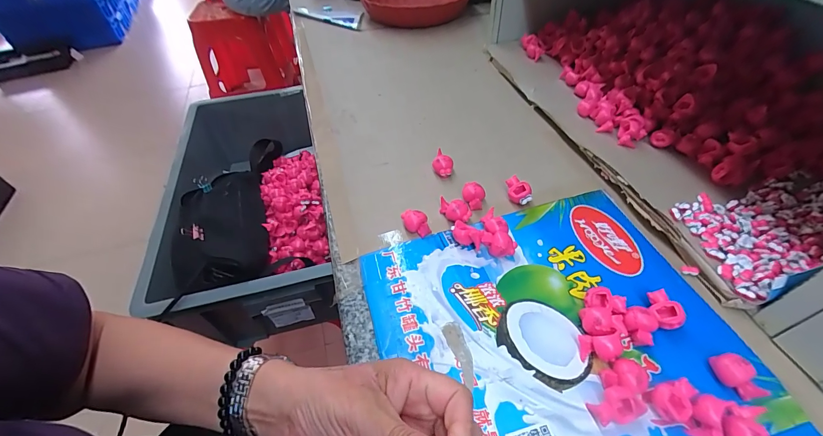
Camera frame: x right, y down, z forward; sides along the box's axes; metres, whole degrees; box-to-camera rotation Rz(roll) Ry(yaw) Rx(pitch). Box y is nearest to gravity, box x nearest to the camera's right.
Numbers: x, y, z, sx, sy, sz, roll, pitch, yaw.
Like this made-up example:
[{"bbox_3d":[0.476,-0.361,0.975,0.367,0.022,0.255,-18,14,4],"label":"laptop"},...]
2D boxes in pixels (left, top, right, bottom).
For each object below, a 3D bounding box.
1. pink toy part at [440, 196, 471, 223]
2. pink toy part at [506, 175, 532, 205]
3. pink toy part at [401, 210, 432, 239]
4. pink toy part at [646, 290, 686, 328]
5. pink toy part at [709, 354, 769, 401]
[{"bbox_3d":[0.046,-0.007,0.394,0.037,0.023,0.019,20,54,20],"label":"pink toy part"},{"bbox_3d":[0.125,-0.029,0.411,0.023,0.023,0.034,-11,50,-4],"label":"pink toy part"},{"bbox_3d":[0.005,0.006,0.387,0.021,0.023,0.028,-25,52,-16],"label":"pink toy part"},{"bbox_3d":[0.219,0.082,0.311,0.023,0.020,0.033,-3,50,2],"label":"pink toy part"},{"bbox_3d":[0.249,0.122,0.272,0.017,0.023,0.033,-17,51,-9],"label":"pink toy part"}]

